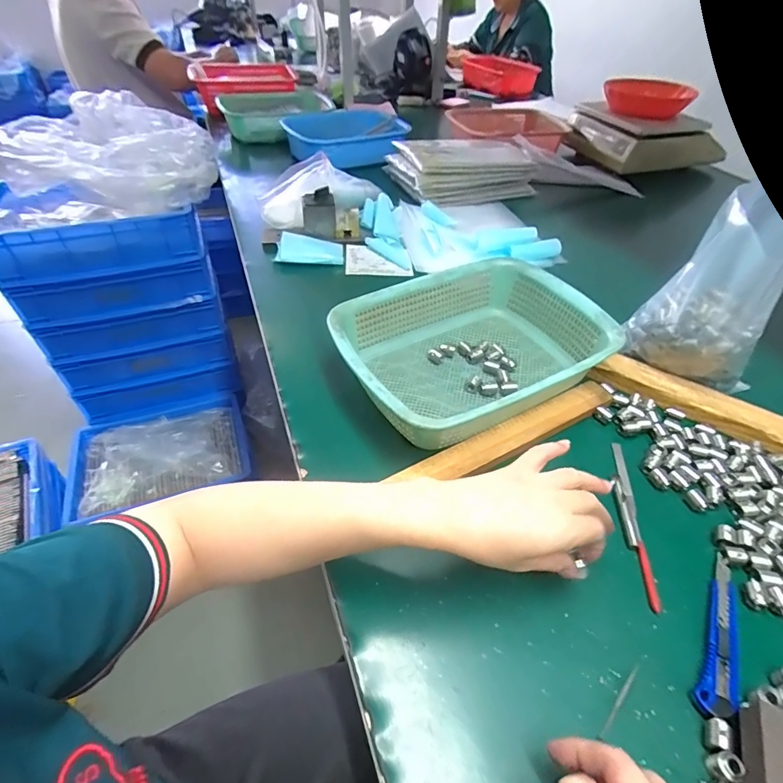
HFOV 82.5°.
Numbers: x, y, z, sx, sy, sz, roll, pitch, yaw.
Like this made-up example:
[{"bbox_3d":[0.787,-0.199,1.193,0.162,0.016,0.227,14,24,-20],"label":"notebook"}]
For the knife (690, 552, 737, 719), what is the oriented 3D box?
[{"bbox_3d":[0.260,0.187,0.348,0.023,0.011,0.134,27,51,23],"label":"knife"}]

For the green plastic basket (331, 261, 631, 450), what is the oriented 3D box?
[{"bbox_3d":[0.092,-0.050,0.525,0.288,0.072,0.220,-20,49,-19],"label":"green plastic basket"}]

